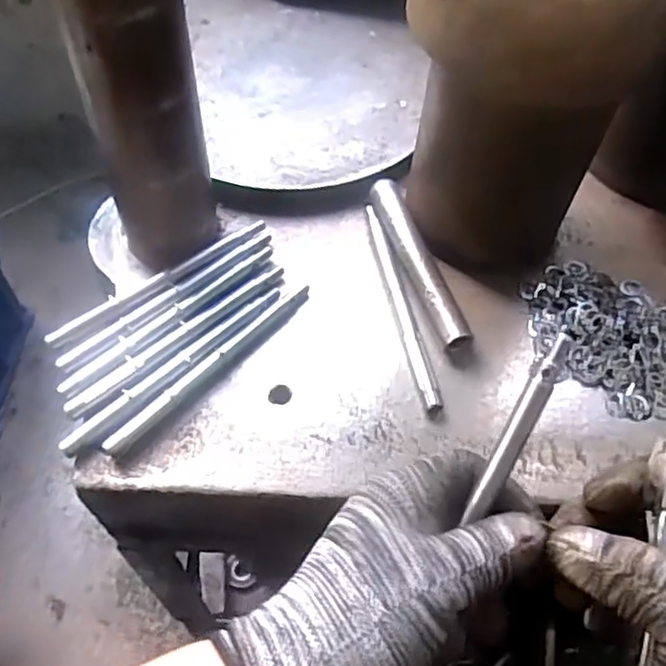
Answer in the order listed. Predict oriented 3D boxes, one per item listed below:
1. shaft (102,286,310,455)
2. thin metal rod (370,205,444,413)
[{"bbox_3d":[-0.074,0.019,0.420,0.010,0.007,0.159,39,64,20],"label":"shaft"},{"bbox_3d":[0.044,-0.022,0.452,0.010,0.007,0.161,-10,59,-9],"label":"thin metal rod"}]

